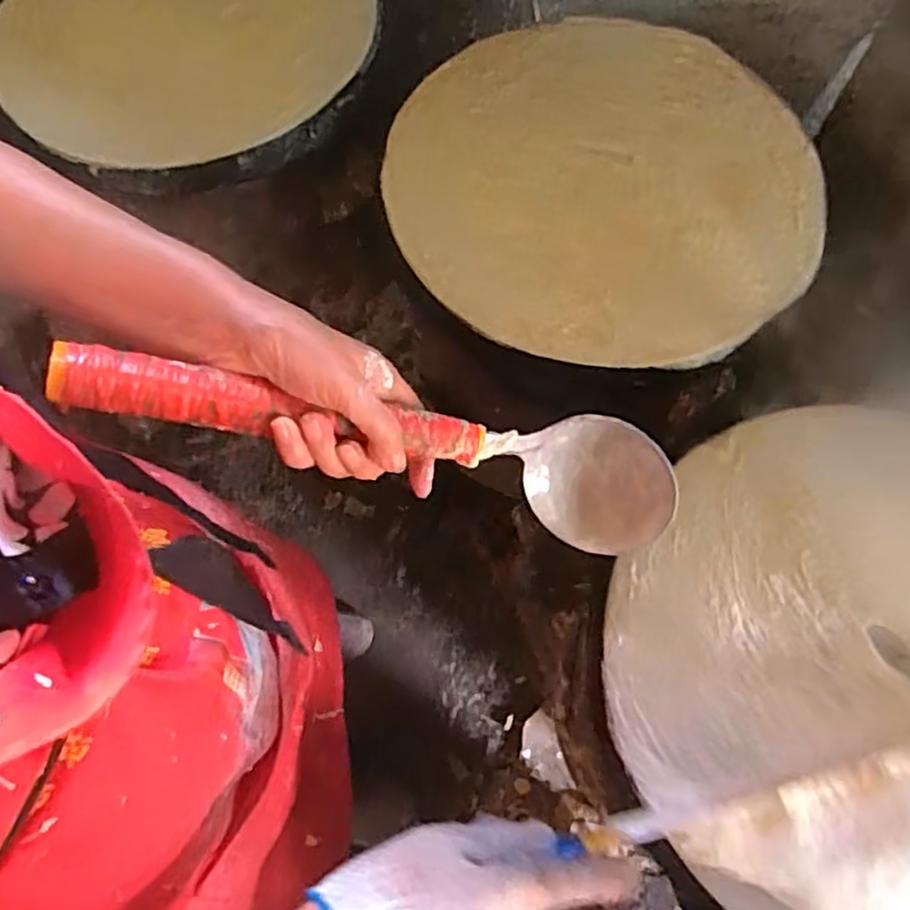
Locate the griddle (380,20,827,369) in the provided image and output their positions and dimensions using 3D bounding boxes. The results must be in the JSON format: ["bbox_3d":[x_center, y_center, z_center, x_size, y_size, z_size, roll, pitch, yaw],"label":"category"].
[{"bbox_3d":[0.137,-0.253,0.670,0.375,0.028,0.364,0,67,0],"label":"griddle"}]

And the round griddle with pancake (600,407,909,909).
[{"bbox_3d":[0.290,0.145,0.493,0.357,0.047,0.375,0,67,0],"label":"round griddle with pancake"}]

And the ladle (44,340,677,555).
[{"bbox_3d":[-0.026,-0.007,0.414,0.358,0.080,0.066,13,64,-28],"label":"ladle"}]

